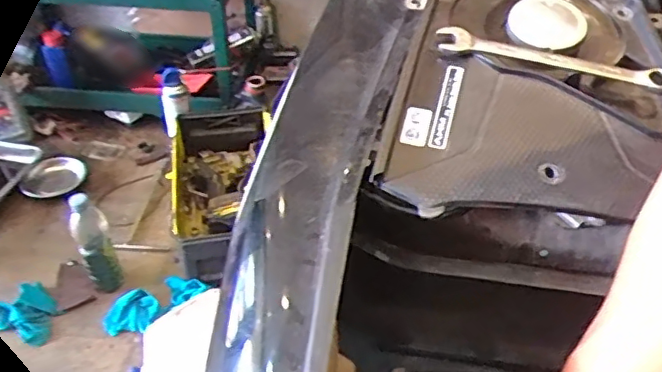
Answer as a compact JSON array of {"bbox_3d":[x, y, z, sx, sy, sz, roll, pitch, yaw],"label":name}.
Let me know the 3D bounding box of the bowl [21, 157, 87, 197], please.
[{"bbox_3d":[-0.761,-0.033,1.588,0.157,0.033,0.164,1,41,-1],"label":"bowl"}]

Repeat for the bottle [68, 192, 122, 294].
[{"bbox_3d":[-0.491,0.116,1.203,0.068,0.235,0.060,-19,45,-22],"label":"bottle"}]

